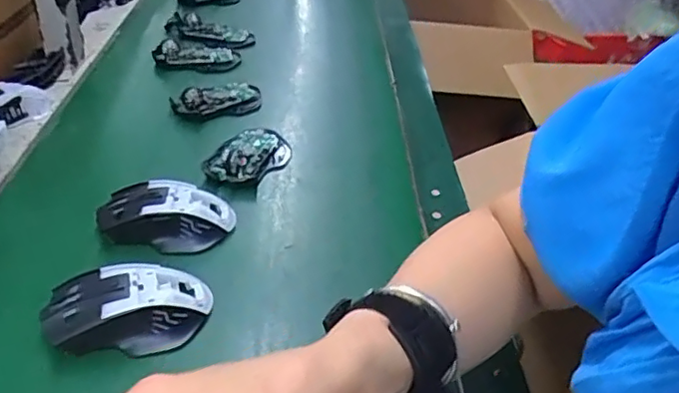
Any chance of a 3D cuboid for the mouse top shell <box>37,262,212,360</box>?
[{"bbox_3d":[-0.153,0.081,0.427,0.113,0.034,0.062,-5,41,-14],"label":"mouse top shell"}]

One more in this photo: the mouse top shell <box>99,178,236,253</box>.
[{"bbox_3d":[-0.153,0.016,0.516,0.113,0.036,0.062,3,40,-4],"label":"mouse top shell"}]

